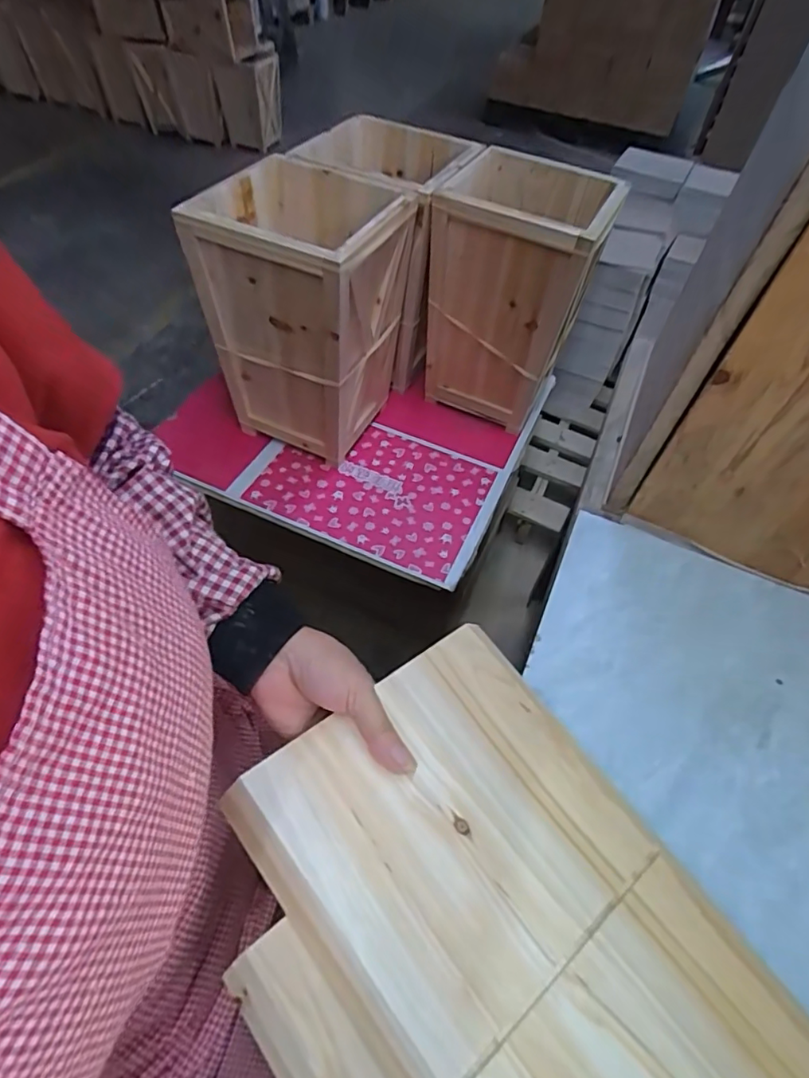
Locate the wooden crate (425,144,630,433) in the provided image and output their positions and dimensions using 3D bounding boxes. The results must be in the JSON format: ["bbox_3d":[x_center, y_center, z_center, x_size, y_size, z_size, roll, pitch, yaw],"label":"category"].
[{"bbox_3d":[0.186,-0.420,0.976,0.239,0.387,0.266,22,54,12],"label":"wooden crate"}]

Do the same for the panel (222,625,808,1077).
[{"bbox_3d":[0.074,0.232,0.322,0.209,0.018,0.347,-31,61,-26],"label":"panel"}]

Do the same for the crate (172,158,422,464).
[{"bbox_3d":[-0.149,-0.350,0.891,0.255,0.385,0.269,22,54,12],"label":"crate"}]

